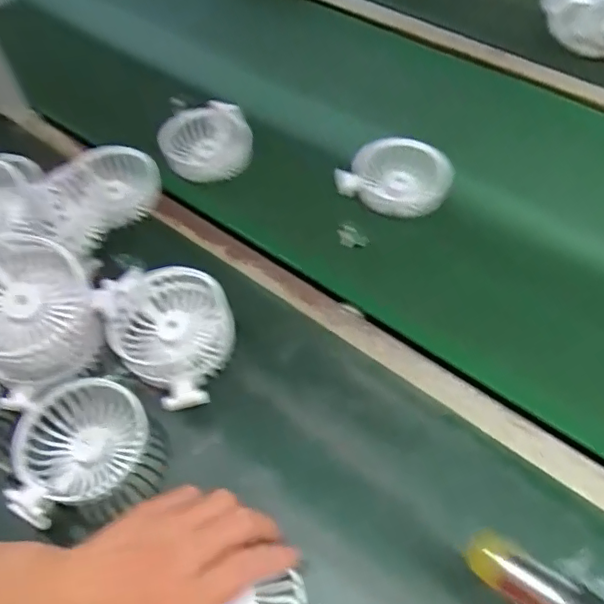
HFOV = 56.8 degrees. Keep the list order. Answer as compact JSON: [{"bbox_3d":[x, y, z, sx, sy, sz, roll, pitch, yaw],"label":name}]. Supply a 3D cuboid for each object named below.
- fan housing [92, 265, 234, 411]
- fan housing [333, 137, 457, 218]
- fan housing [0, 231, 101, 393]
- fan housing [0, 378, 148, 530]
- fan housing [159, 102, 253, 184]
[{"bbox_3d":[-0.109,0.020,0.451,0.108,0.045,0.108,2,68,-5],"label":"fan housing"},{"bbox_3d":[0.096,-0.130,0.570,0.108,0.028,0.088,12,57,10],"label":"fan housing"},{"bbox_3d":[-0.209,0.008,0.429,0.096,0.119,0.054,-33,26,-11],"label":"fan housing"},{"bbox_3d":[-0.166,0.108,0.419,0.093,0.035,0.097,-16,56,-9],"label":"fan housing"},{"bbox_3d":[-0.107,-0.180,0.625,0.096,0.039,0.096,-13,56,-7],"label":"fan housing"}]

